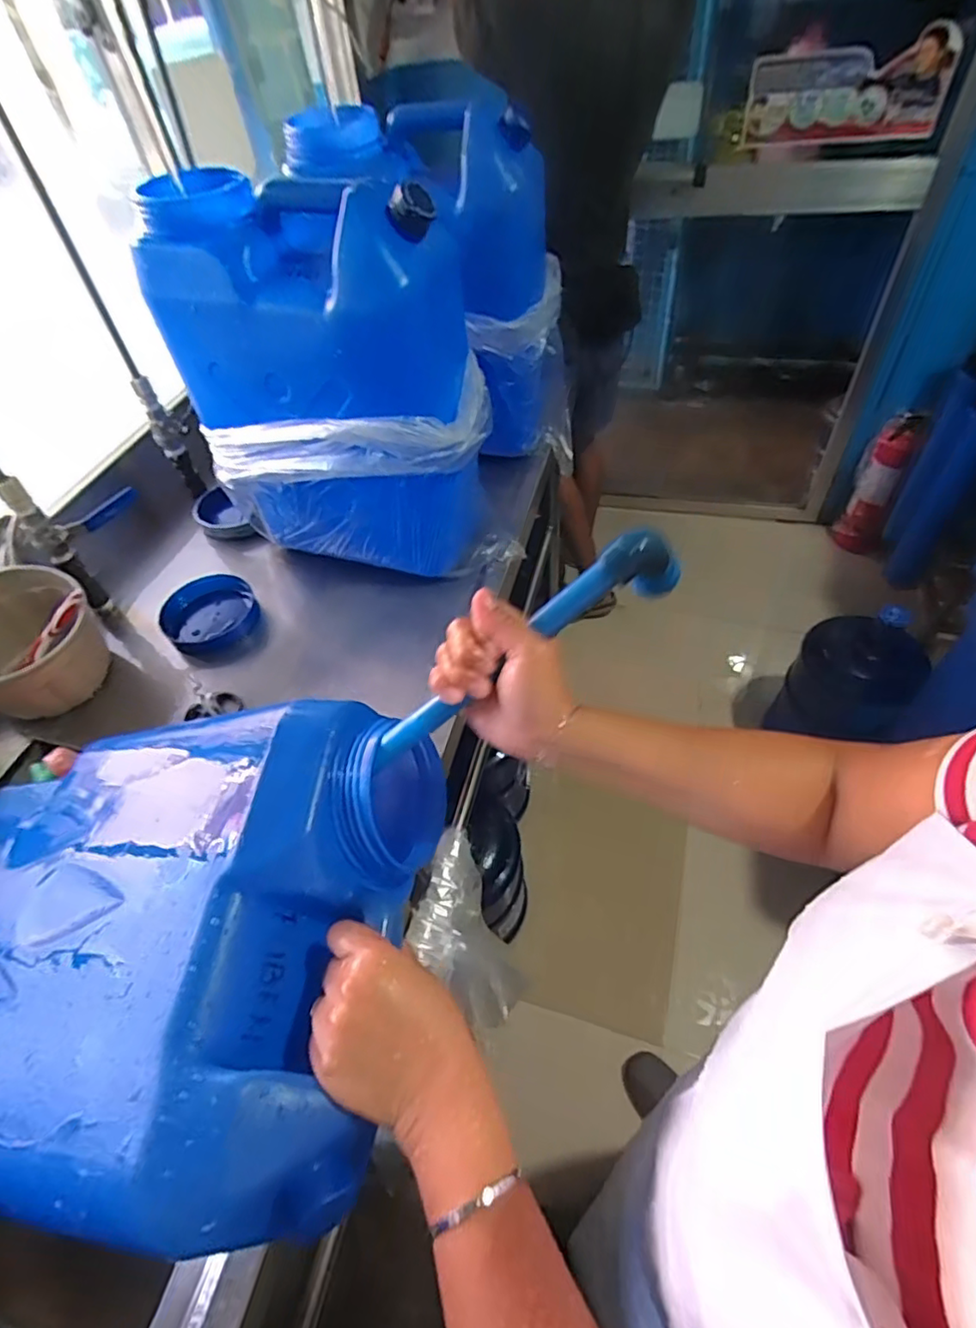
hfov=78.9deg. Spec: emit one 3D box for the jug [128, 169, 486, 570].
[{"bbox_3d":[-0.179,-0.306,0.697,0.339,0.385,0.168,18,55,19],"label":"jug"}]

